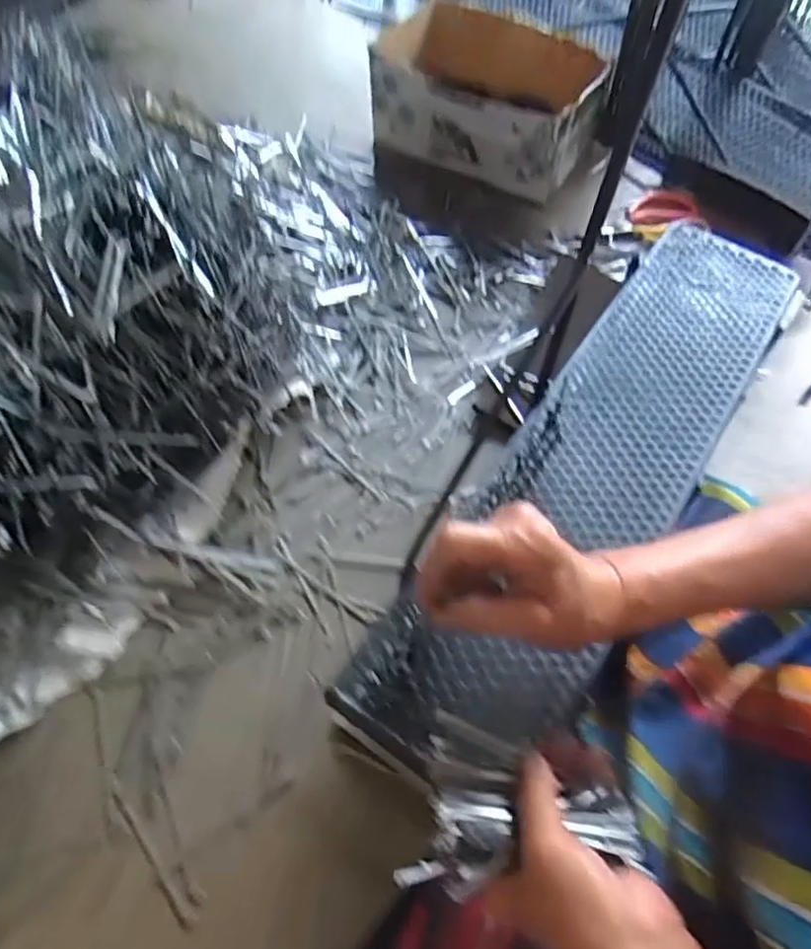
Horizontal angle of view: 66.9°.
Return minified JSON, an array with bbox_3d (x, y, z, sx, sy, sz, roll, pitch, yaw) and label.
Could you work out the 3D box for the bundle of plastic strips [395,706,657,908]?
[{"bbox_3d":[0.068,0.193,0.337,0.124,0.027,0.084,17,60,6],"label":"bundle of plastic strips"}]

